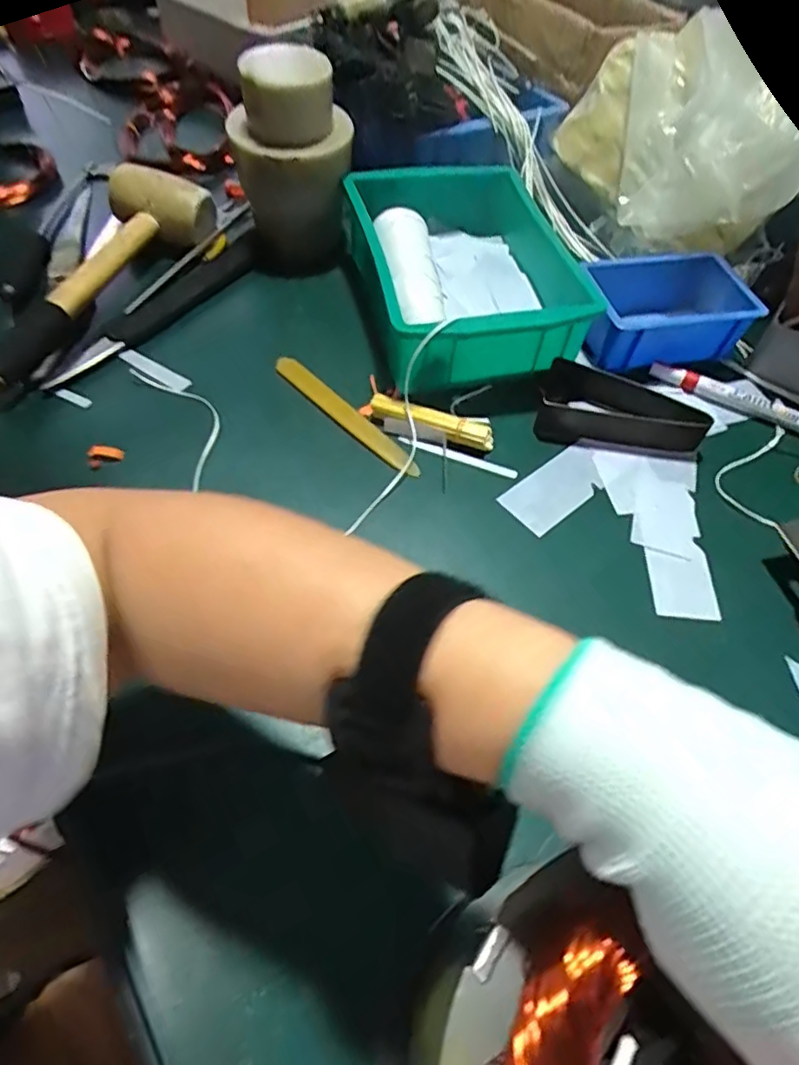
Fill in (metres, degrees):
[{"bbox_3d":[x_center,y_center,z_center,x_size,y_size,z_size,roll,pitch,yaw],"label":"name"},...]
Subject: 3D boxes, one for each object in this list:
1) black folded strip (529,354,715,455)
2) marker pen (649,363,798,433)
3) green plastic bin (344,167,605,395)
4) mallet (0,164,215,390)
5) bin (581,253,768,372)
[{"bbox_3d":[0.178,-0.104,0.494,0.129,0.032,0.065,6,55,0],"label":"black folded strip"},{"bbox_3d":[0.286,-0.116,0.522,0.139,0.018,0.018,23,57,11],"label":"marker pen"},{"bbox_3d":[0.056,-0.233,0.546,0.187,0.077,0.231,-9,57,-10],"label":"green plastic bin"},{"bbox_3d":[-0.248,-0.215,0.486,0.068,0.057,0.257,23,57,11],"label":"mallet"},{"bbox_3d":[0.232,-0.199,0.545,0.159,0.056,0.098,-7,56,-9],"label":"bin"}]

